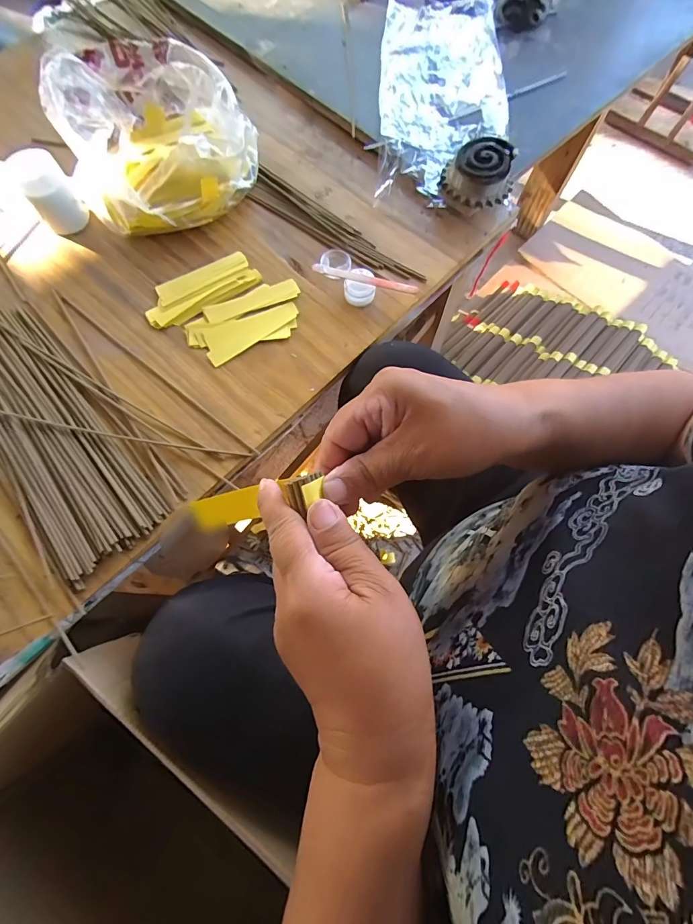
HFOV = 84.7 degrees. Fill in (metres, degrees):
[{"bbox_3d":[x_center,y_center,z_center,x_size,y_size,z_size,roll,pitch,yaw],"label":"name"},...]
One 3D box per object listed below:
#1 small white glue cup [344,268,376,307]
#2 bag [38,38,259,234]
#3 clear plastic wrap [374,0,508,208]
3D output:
[{"bbox_3d":[0.017,-0.208,0.450,0.036,0.025,0.036,0,72,-1],"label":"small white glue cup"},{"bbox_3d":[-0.235,-0.405,0.479,0.228,0.088,0.233,-22,74,-7],"label":"bag"},{"bbox_3d":[0.132,-0.511,0.523,0.168,0.031,0.365,3,72,0],"label":"clear plastic wrap"}]

